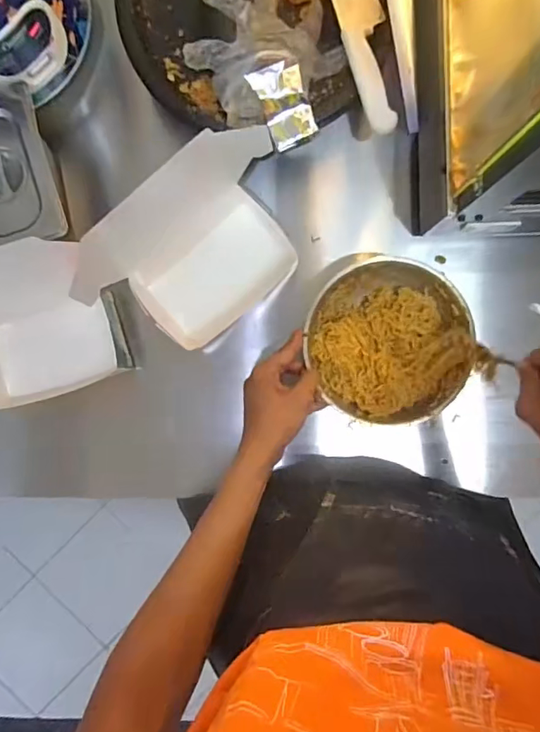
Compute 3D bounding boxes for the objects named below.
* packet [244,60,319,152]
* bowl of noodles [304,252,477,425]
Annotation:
[{"bbox_3d":[0.017,-0.297,0.563,0.053,0.014,0.083,-27,118,3],"label":"packet"},{"bbox_3d":[0.139,-0.033,0.594,0.182,0.075,0.198,0,91,2],"label":"bowl of noodles"}]

